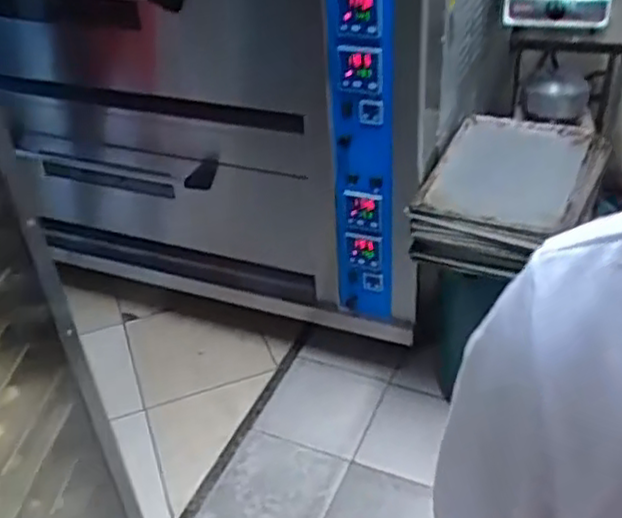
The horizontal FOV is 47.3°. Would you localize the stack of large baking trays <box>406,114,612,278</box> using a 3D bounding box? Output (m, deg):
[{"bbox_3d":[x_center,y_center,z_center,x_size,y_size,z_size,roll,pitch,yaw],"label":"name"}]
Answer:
[{"bbox_3d":[0.485,-0.171,1.709,0.357,0.146,0.548,16,40,24],"label":"stack of large baking trays"}]

